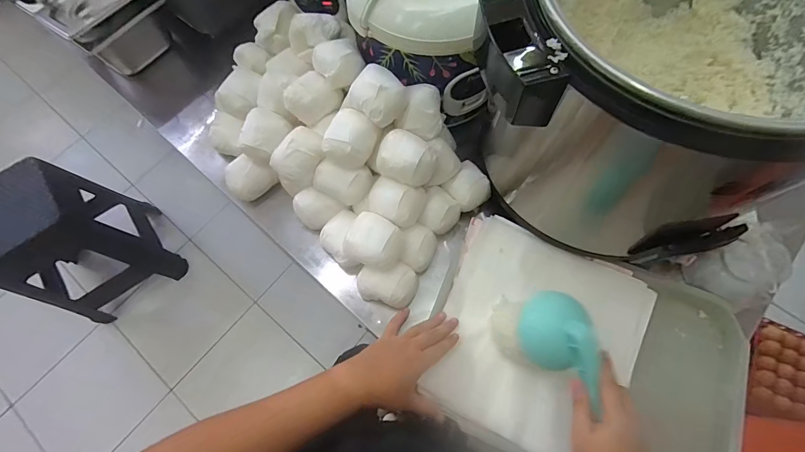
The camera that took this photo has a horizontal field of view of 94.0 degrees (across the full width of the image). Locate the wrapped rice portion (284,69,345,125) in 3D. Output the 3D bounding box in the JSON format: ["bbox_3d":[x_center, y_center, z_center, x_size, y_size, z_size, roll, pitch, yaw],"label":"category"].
[{"bbox_3d":[-0.137,-0.196,0.583,0.067,0.048,0.065,32,74,13],"label":"wrapped rice portion"}]

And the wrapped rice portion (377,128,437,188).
[{"bbox_3d":[0.005,-0.094,0.537,0.077,0.050,0.059,23,72,11],"label":"wrapped rice portion"}]

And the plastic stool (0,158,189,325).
[{"bbox_3d":[-1.073,0.060,1.276,0.358,0.567,0.286,-39,72,-12],"label":"plastic stool"}]

